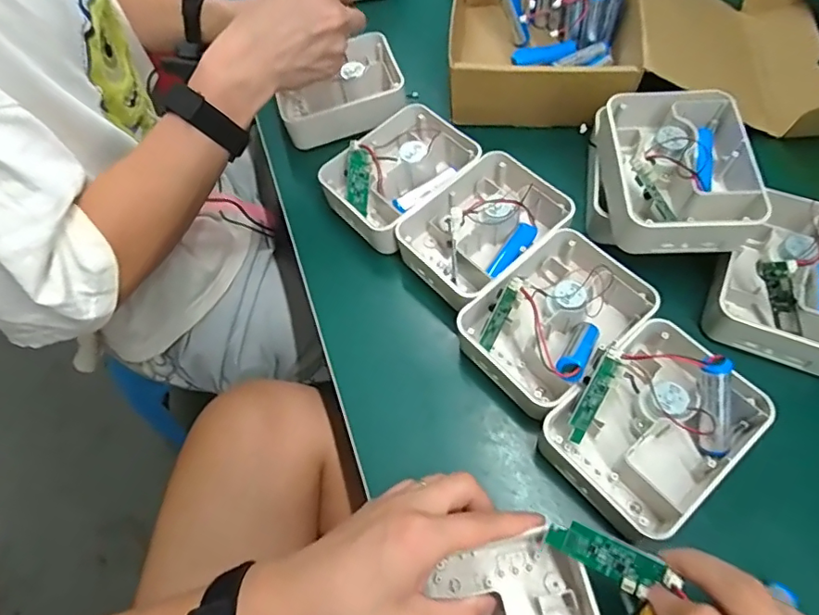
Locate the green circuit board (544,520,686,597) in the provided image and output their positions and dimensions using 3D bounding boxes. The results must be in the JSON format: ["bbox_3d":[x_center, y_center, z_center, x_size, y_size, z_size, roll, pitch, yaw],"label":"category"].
[{"bbox_3d":[0.109,0.139,0.286,0.066,0.008,0.022,19,104,25],"label":"green circuit board"}]

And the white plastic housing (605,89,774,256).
[{"bbox_3d":[0.207,-0.107,0.410,0.105,0.048,0.123,5,63,4],"label":"white plastic housing"}]

